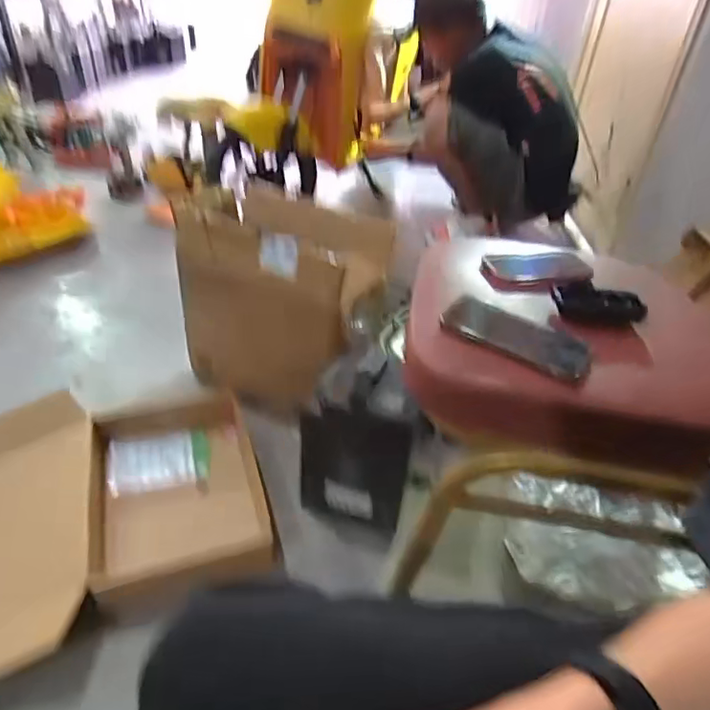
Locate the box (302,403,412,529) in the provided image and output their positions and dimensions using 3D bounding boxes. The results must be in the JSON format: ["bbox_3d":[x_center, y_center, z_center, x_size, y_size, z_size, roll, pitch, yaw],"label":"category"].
[{"bbox_3d":[-0.005,0.191,0.892,0.166,0.229,0.041,7,37,4],"label":"box"}]

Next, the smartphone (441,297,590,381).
[{"bbox_3d":[0.184,-0.024,0.628,0.164,0.012,0.079,21,40,20],"label":"smartphone"}]

